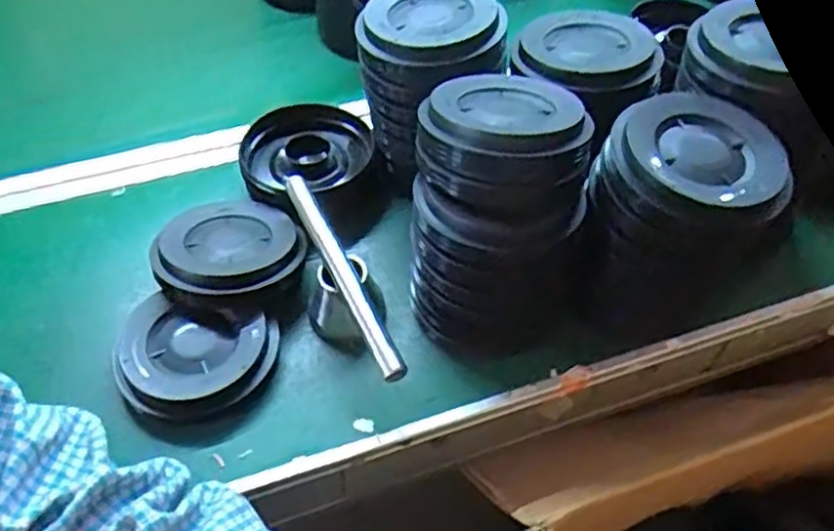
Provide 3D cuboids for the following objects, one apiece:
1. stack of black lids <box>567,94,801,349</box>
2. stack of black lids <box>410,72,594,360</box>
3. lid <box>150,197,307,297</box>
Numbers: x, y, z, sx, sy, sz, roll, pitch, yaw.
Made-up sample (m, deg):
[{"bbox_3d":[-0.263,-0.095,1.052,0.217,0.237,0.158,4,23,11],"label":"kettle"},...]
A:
[{"bbox_3d":[0.191,-0.025,0.544,0.128,0.168,0.123,18,53,14],"label":"stack of black lids"},{"bbox_3d":[0.059,-0.040,0.550,0.124,0.162,0.153,-4,51,-3],"label":"stack of black lids"},{"bbox_3d":[-0.154,-0.016,0.586,0.118,0.023,0.105,-22,54,-17],"label":"lid"}]

